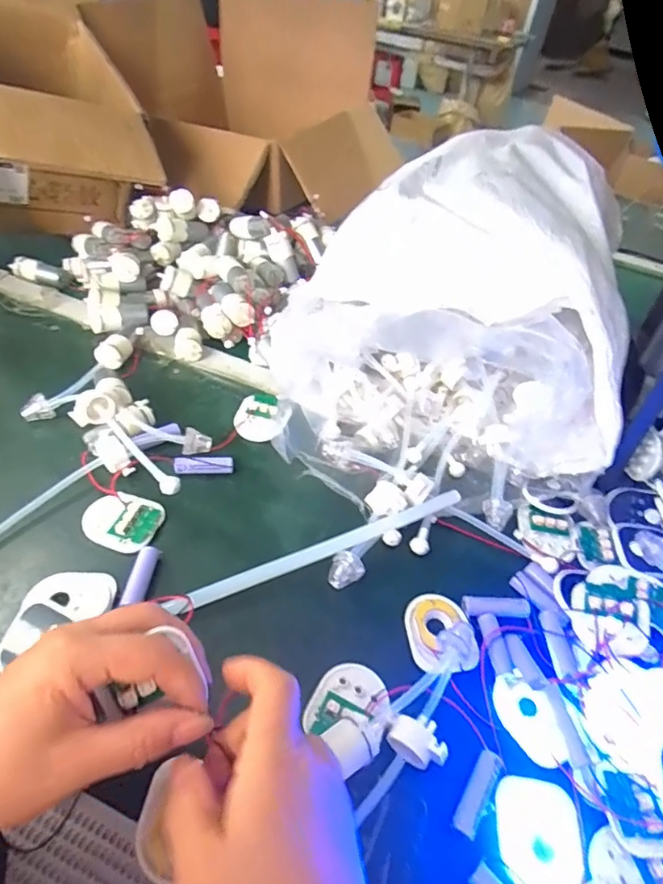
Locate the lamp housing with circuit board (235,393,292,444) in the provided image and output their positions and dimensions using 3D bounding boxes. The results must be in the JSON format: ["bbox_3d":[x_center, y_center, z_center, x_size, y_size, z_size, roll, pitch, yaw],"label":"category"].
[{"bbox_3d":[-0.068,-0.024,0.523,0.054,0.016,0.054,3,50,-3],"label":"lamp housing with circuit board"}]

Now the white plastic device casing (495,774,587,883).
[{"bbox_3d":[0.123,0.232,0.308,0.050,0.006,0.059,10,44,0],"label":"white plastic device casing"}]

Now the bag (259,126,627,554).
[{"bbox_3d":[0.130,-0.134,0.527,0.299,0.160,0.450,13,47,2],"label":"bag"}]

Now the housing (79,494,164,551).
[{"bbox_3d":[-0.168,0.063,0.419,0.059,0.009,0.044,8,44,-3],"label":"housing"}]

